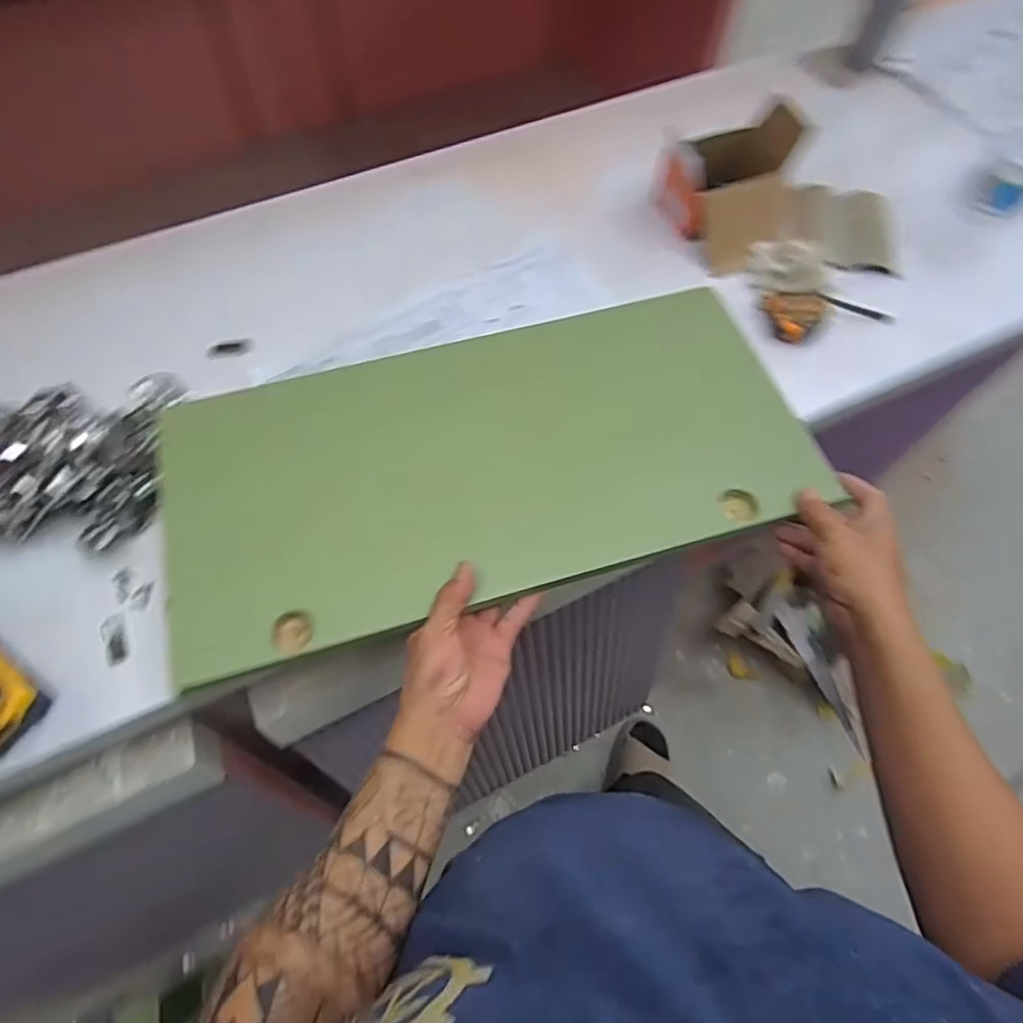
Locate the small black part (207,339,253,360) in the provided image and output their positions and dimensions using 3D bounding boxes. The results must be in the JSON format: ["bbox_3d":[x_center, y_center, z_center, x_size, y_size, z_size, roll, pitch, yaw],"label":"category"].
[{"bbox_3d":[-0.338,-0.195,0.757,0.053,0.006,0.021,-10,66,-6],"label":"small black part"}]

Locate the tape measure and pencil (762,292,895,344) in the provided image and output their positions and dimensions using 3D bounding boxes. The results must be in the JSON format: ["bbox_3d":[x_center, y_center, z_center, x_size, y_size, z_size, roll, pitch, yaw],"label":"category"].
[{"bbox_3d":[0.391,-0.248,0.775,0.161,0.041,0.066,-14,66,-8],"label":"tape measure and pencil"}]

